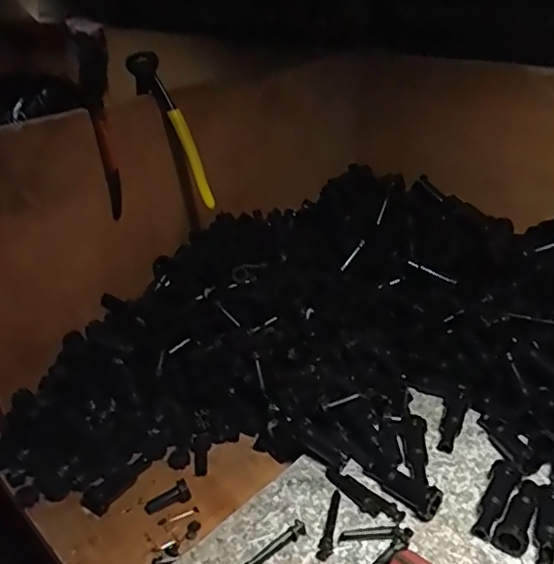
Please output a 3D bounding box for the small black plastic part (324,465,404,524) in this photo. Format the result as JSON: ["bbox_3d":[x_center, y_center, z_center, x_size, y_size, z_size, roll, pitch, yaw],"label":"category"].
[{"bbox_3d":[0.068,0.173,0.458,0.019,0.005,0.072,-28,38,-36],"label":"small black plastic part"}]

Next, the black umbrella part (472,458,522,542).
[{"bbox_3d":[0.172,0.171,0.444,0.021,0.019,0.068,18,36,32],"label":"black umbrella part"}]

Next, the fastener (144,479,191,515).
[{"bbox_3d":[-0.095,0.188,0.491,0.039,0.013,0.016,-18,33,-24],"label":"fastener"}]

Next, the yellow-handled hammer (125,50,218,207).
[{"bbox_3d":[-0.102,-0.151,0.568,0.026,0.161,0.025,-15,22,29],"label":"yellow-handled hammer"}]

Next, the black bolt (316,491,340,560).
[{"bbox_3d":[0.042,0.188,0.438,0.010,0.004,0.060,6,31,16],"label":"black bolt"}]

